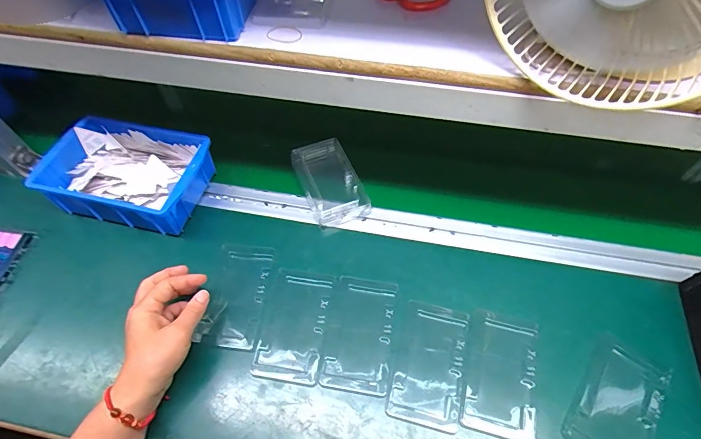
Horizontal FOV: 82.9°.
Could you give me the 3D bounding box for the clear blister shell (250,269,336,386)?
[{"bbox_3d":[-0.065,0.121,0.463,0.071,0.012,0.127,7,56,6],"label":"clear blister shell"}]

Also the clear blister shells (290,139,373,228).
[{"bbox_3d":[-0.028,-0.054,0.567,0.081,0.036,0.129,-18,57,-11],"label":"clear blister shells"}]

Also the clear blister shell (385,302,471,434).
[{"bbox_3d":[0.087,0.158,0.439,0.071,0.011,0.125,12,57,9],"label":"clear blister shell"}]

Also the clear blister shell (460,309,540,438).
[{"bbox_3d":[0.164,0.164,0.432,0.074,0.006,0.127,12,57,9],"label":"clear blister shell"}]

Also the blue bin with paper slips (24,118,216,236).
[{"bbox_3d":[-0.301,-0.061,0.551,0.206,0.065,0.139,11,56,8],"label":"blue bin with paper slips"}]

